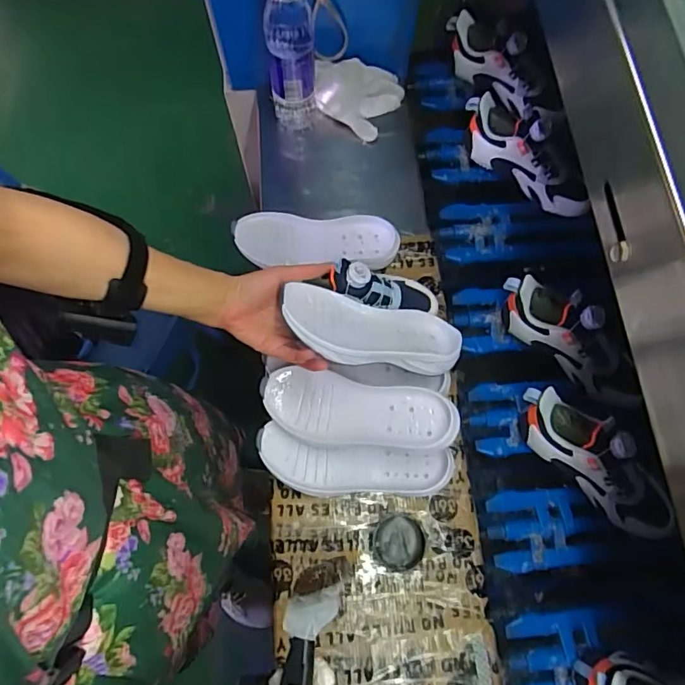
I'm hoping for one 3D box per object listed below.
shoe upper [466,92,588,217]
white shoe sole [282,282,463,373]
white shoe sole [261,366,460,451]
[{"bbox_3d":[0.267,-0.265,0.723,0.228,0.099,0.054,45,77,-4],"label":"shoe upper"},{"bbox_3d":[0.038,-0.012,0.572,0.214,0.035,0.084,11,71,-14],"label":"white shoe sole"},{"bbox_3d":[0.016,0.084,0.588,0.220,0.053,0.079,10,72,4],"label":"white shoe sole"}]

